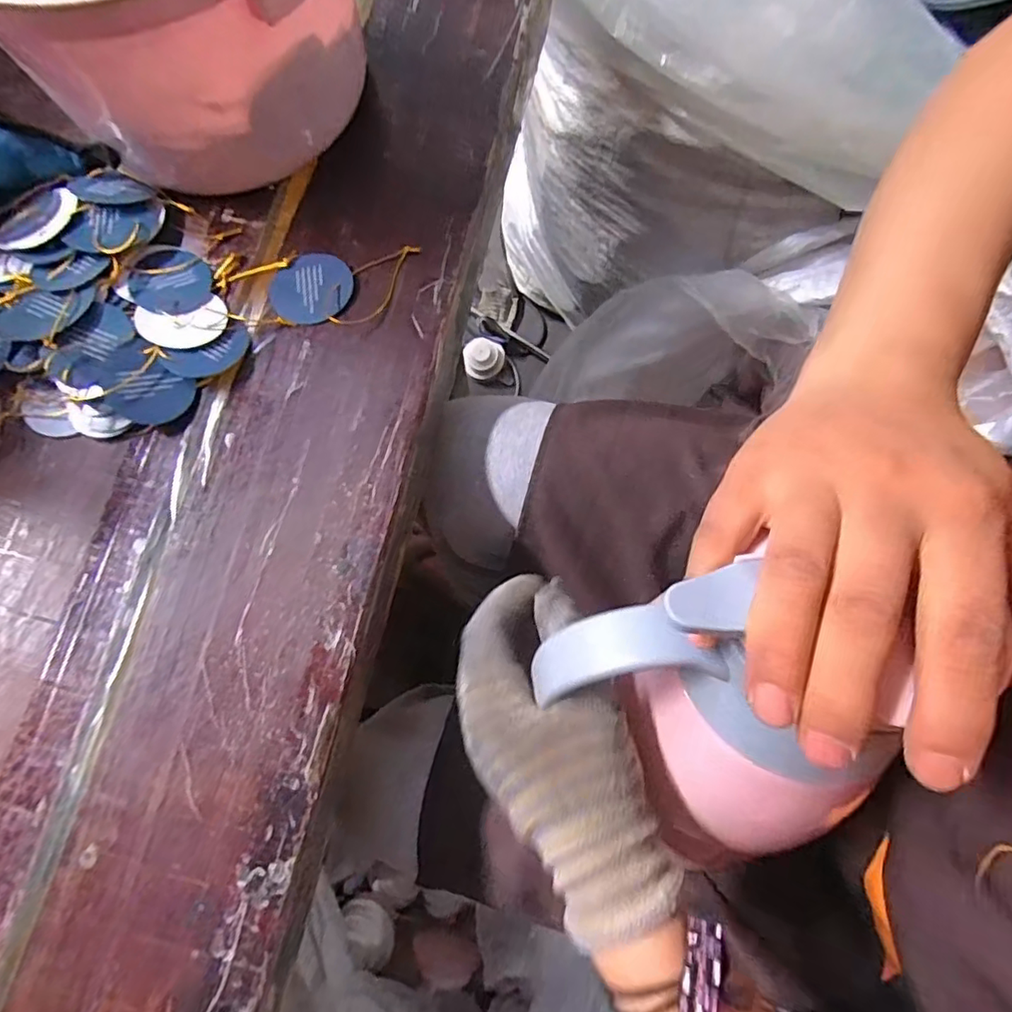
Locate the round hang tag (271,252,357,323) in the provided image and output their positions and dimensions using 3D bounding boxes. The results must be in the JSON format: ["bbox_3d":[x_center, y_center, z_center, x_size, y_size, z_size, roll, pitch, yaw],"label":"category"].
[{"bbox_3d":[-0.127,-0.143,0.369,0.052,0.004,0.048,0,78,0],"label":"round hang tag"}]

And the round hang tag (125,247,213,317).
[{"bbox_3d":[-0.215,-0.144,0.362,0.056,0.010,0.047,37,80,8],"label":"round hang tag"}]

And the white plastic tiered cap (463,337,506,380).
[{"bbox_3d":[-0.042,-0.289,1.091,0.080,0.041,0.079,-12,78,-2],"label":"white plastic tiered cap"}]

